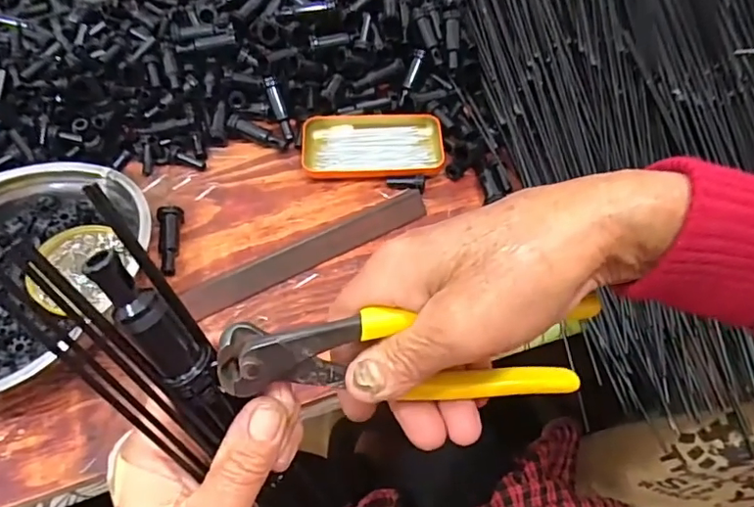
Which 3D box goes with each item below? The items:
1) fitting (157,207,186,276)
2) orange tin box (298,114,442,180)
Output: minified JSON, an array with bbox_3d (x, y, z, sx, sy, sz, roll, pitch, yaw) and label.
[{"bbox_3d":[-0.192,-0.012,0.505,0.020,0.015,0.071,-8,57,-5],"label":"fitting"},{"bbox_3d":[-0.004,-0.112,0.566,0.141,0.018,0.072,1,57,0],"label":"orange tin box"}]

